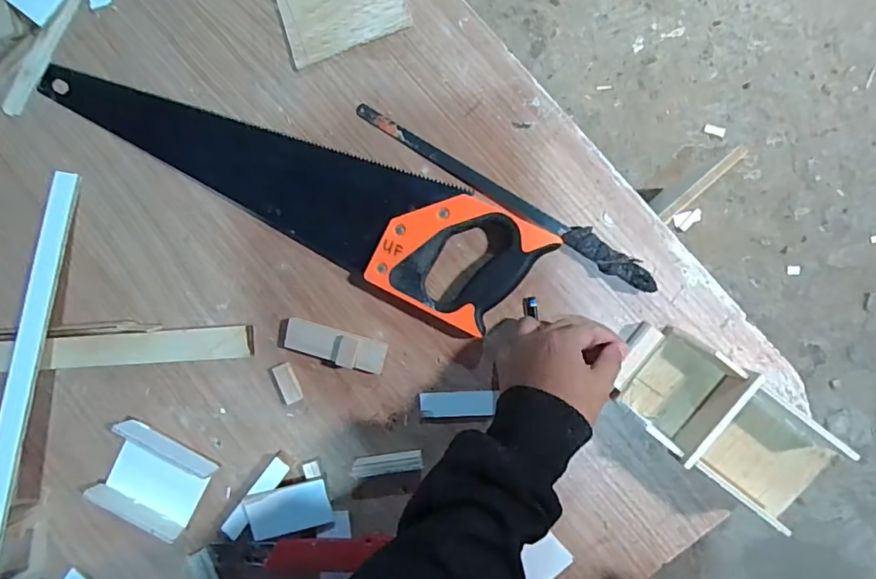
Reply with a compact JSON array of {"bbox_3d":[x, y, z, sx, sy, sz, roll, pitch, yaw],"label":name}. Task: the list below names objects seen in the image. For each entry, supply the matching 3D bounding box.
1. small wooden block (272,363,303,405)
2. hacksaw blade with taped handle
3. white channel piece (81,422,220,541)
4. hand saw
[{"bbox_3d":[-0.144,0.090,0.496,0.019,0.004,0.038,-22,88,5],"label":"small wooden block"},{"bbox_3d":[0.058,-0.089,0.476,0.311,0.015,0.023,33,92,5],"label":"hacksaw blade with taped handle"},{"bbox_3d":[-0.278,0.186,0.506,0.099,0.021,0.082,24,92,5],"label":"white channel piece"},{"bbox_3d":[-0.155,-0.107,0.494,0.504,0.020,0.116,25,89,7],"label":"hand saw"}]

